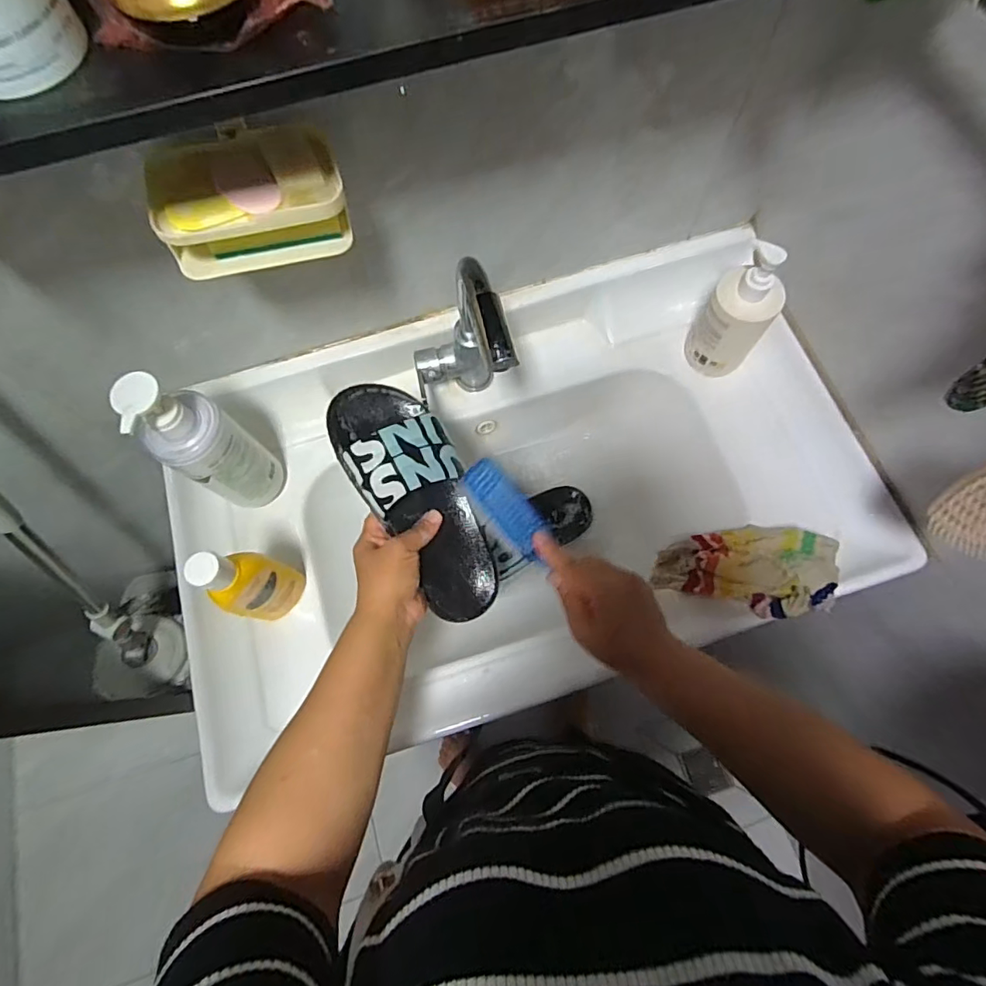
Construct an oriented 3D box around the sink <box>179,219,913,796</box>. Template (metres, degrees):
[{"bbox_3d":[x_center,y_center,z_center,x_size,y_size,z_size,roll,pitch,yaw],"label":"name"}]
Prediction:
[{"bbox_3d":[0.033,0.004,0.688,0.809,0.165,0.468,-19,73,-5],"label":"sink"}]

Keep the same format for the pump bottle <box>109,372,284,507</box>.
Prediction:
[{"bbox_3d":[-0.296,-0.044,0.566,0.060,0.245,0.072,33,76,11],"label":"pump bottle"}]

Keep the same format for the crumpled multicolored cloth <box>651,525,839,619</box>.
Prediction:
[{"bbox_3d":[0.280,0.086,0.603,0.190,0.038,0.102,-3,57,34],"label":"crumpled multicolored cloth"}]

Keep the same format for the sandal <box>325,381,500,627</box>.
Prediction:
[{"bbox_3d":[-0.066,0.008,0.491,0.097,0.073,0.241,-28,97,-8],"label":"sandal"}]

